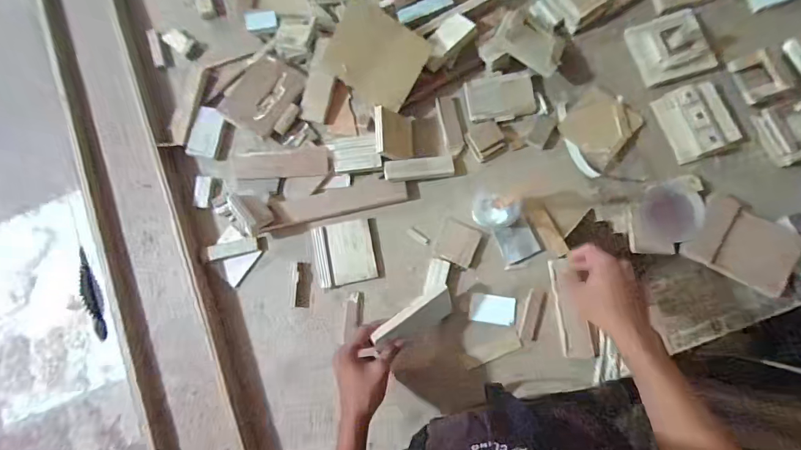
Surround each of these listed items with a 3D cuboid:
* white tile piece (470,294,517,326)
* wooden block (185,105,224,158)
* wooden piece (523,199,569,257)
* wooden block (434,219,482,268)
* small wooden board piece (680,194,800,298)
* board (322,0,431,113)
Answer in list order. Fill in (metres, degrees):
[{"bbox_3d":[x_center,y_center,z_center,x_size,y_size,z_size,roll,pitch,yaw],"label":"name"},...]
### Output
[{"bbox_3d":[0.153,0.140,0.609,0.072,0.004,0.046,7,83,5],"label":"white tile piece"},{"bbox_3d":[-0.372,-0.179,0.704,0.052,0.011,0.100,9,84,5],"label":"wooden block"},{"bbox_3d":[0.242,0.004,0.612,0.035,0.005,0.104,-25,74,-4],"label":"wooden piece"},{"bbox_3d":[0.097,0.030,0.621,0.064,0.006,0.066,24,85,7],"label":"wooden block"},{"bbox_3d":[0.536,0.028,0.571,0.138,0.012,0.121,32,86,7],"label":"small wooden board piece"},{"bbox_3d":[-0.042,-0.289,0.635,0.156,0.017,0.134,31,118,-11],"label":"board"}]

